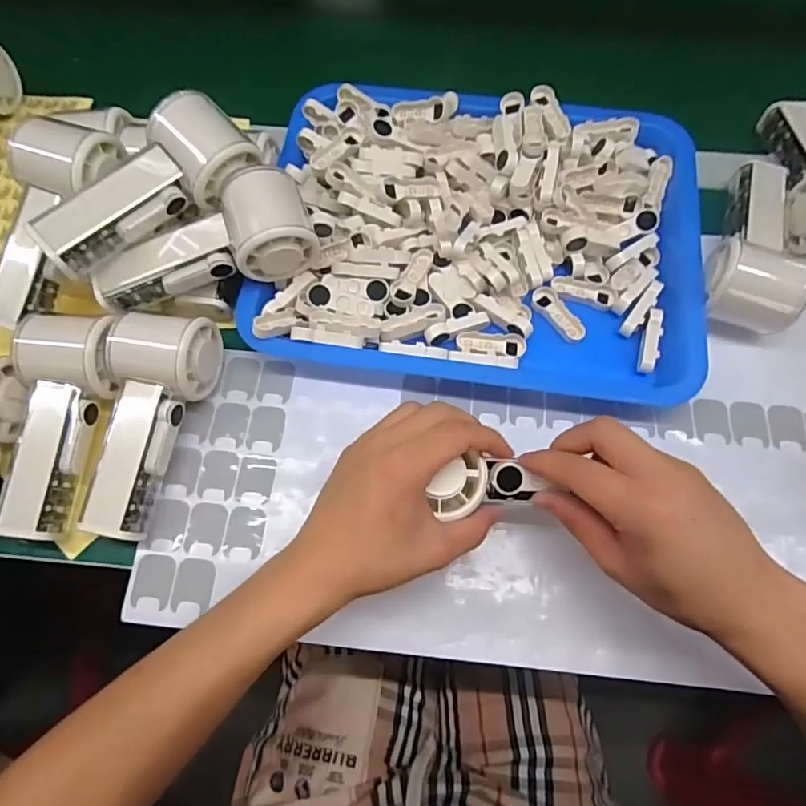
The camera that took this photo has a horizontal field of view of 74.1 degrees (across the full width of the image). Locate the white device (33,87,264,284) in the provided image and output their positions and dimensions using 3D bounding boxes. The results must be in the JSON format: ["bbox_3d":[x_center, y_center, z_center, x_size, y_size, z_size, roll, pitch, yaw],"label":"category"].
[{"bbox_3d":[-0.173,-0.145,0.364,0.148,0.060,0.057,-37,72,-13],"label":"white device"}]

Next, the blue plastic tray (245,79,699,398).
[{"bbox_3d":[0.061,-0.135,0.414,0.320,0.049,0.241,7,68,3],"label":"blue plastic tray"}]

